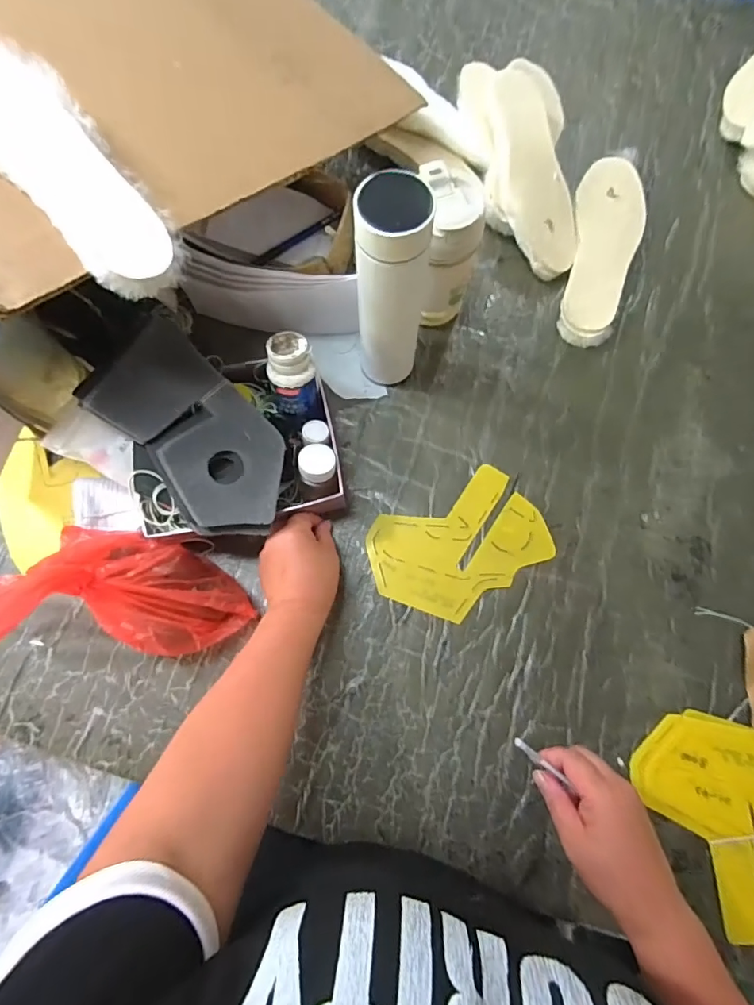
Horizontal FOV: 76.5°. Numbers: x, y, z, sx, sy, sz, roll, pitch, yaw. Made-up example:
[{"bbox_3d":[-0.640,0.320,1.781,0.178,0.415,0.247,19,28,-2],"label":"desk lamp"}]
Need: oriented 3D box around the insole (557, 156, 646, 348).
[{"bbox_3d":[0.285,-0.315,0.603,0.079,0.028,0.252,13,76,2],"label":"insole"}]

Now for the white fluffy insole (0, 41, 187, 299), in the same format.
[{"bbox_3d":[-0.257,-0.273,0.367,0.270,0.026,0.094,42,73,-1],"label":"white fluffy insole"}]

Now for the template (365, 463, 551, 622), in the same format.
[{"bbox_3d":[0.091,0.048,0.532,0.191,0.005,0.129,-26,76,-5],"label":"template"}]

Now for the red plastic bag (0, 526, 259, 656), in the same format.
[{"bbox_3d":[-0.220,0.074,0.412,0.177,0.214,0.115,1,76,-1],"label":"red plastic bag"}]

